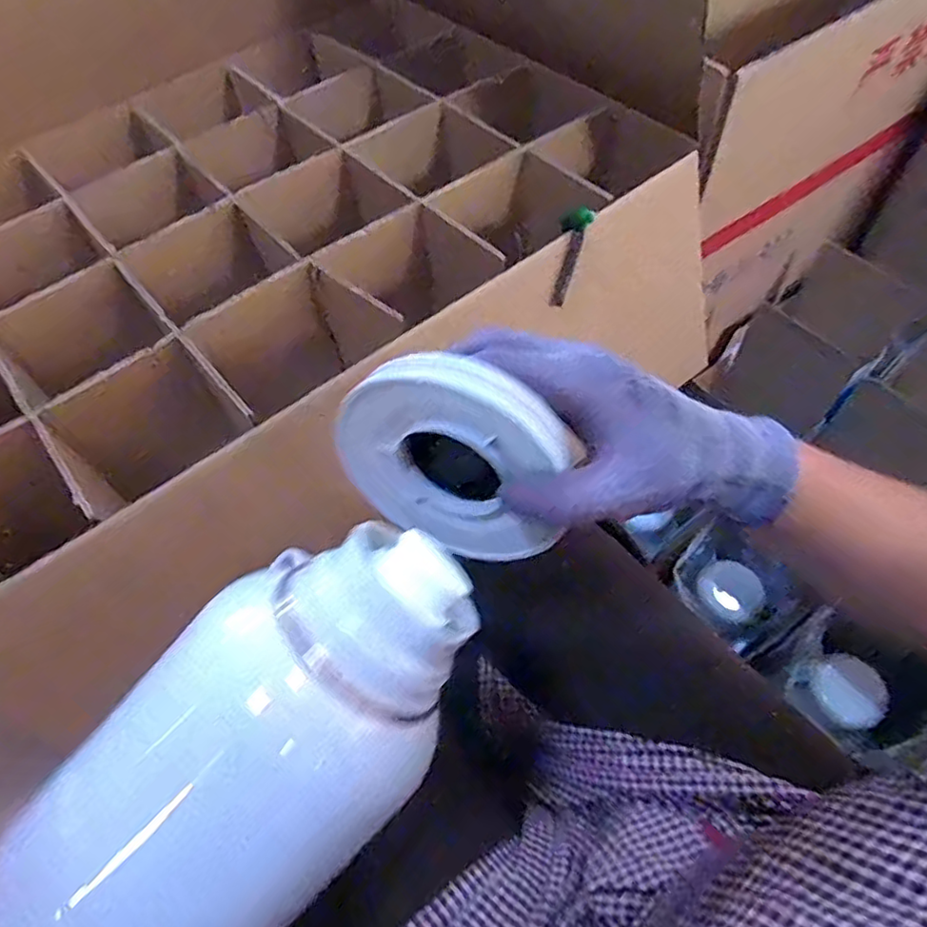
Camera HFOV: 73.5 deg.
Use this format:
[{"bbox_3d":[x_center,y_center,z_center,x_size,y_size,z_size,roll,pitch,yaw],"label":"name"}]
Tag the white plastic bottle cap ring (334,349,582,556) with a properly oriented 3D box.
[{"bbox_3d":[-0.005,-0.004,0.321,0.115,0.120,0.026,17,45,12],"label":"white plastic bottle cap ring"}]

